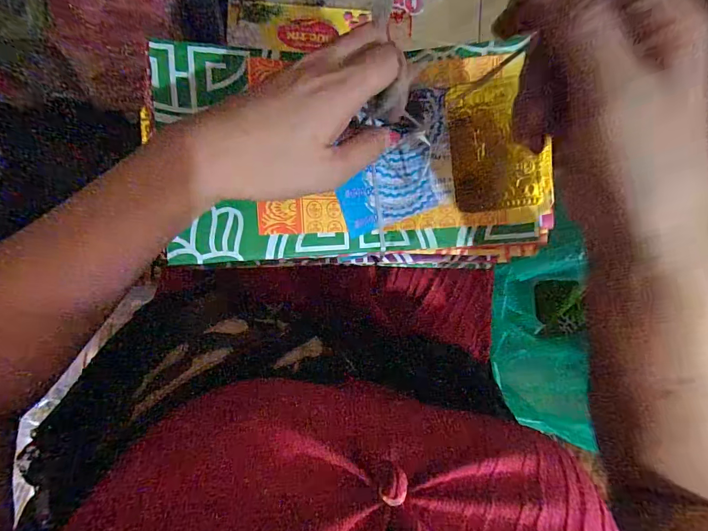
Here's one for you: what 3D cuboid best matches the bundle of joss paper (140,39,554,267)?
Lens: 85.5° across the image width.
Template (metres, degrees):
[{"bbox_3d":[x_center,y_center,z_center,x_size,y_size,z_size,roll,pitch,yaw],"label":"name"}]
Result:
[{"bbox_3d":[0.004,-0.076,0.274,0.265,0.042,0.158,-5,89,-10],"label":"bundle of joss paper"}]

